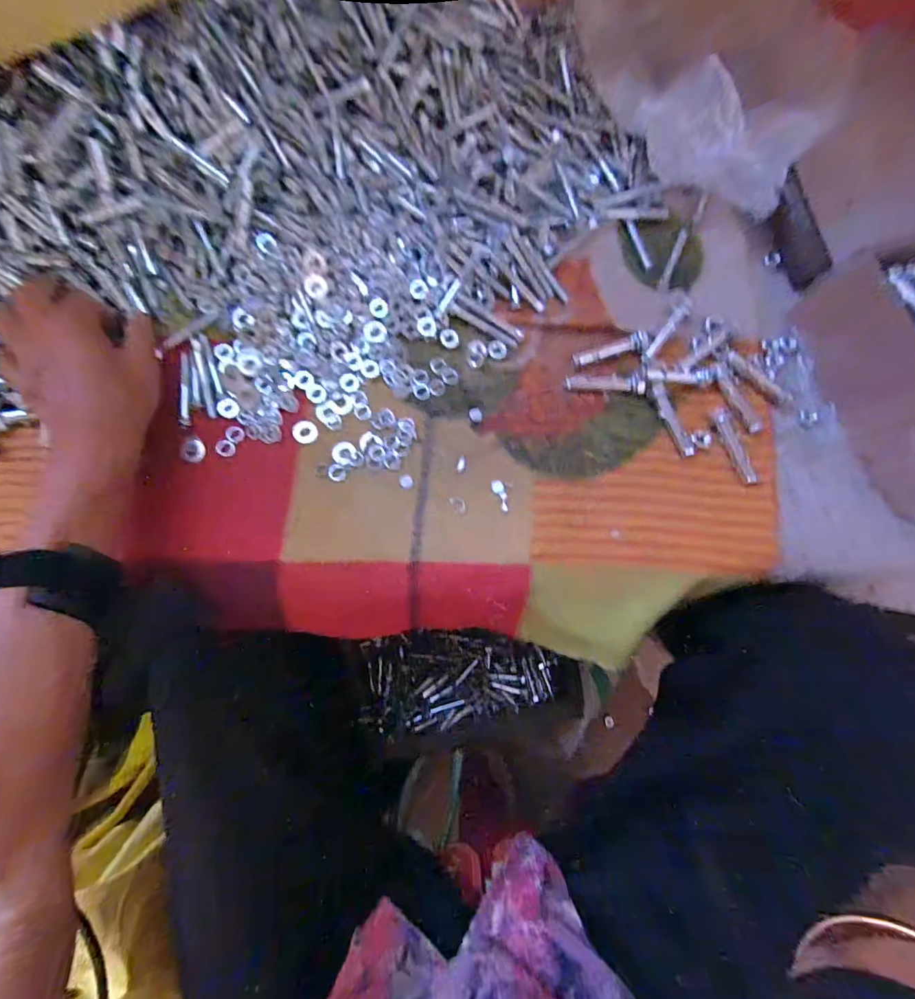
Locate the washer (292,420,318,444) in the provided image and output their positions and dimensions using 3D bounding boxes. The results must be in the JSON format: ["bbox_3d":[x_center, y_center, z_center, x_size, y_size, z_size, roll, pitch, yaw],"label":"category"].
[{"bbox_3d":[-0.111,-0.049,0.316,0.017,0.004,0.018,0,82,-1],"label":"washer"}]

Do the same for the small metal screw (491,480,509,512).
[{"bbox_3d":[0.031,-0.003,0.304,0.008,0.004,0.023,-17,82,-3],"label":"small metal screw"}]

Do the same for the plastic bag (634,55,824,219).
[{"bbox_3d":[0.186,-0.255,0.317,0.114,0.072,0.031,30,78,6],"label":"plastic bag"}]

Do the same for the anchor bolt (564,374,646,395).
[{"bbox_3d":[0.109,-0.085,0.320,0.057,0.008,0.011,4,82,0],"label":"anchor bolt"}]

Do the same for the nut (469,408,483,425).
[{"bbox_3d":[0.014,-0.062,0.318,0.010,0.004,0.013,-3,82,-1],"label":"nut"}]

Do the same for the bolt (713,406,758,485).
[{"bbox_3d":[0.198,-0.038,0.311,0.011,0.005,0.056,-16,82,-3],"label":"bolt"}]

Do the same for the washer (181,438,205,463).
[{"bbox_3d":[-0.188,-0.035,0.309,0.015,0.005,0.017,19,82,2],"label":"washer"}]

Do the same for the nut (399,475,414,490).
[{"bbox_3d":[-0.036,-0.012,0.306,0.010,0.004,0.011,0,82,-1],"label":"nut"}]

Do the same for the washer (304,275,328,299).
[{"bbox_3d":[-0.107,-0.161,0.330,0.016,0.004,0.019,-44,85,-6],"label":"washer"}]

